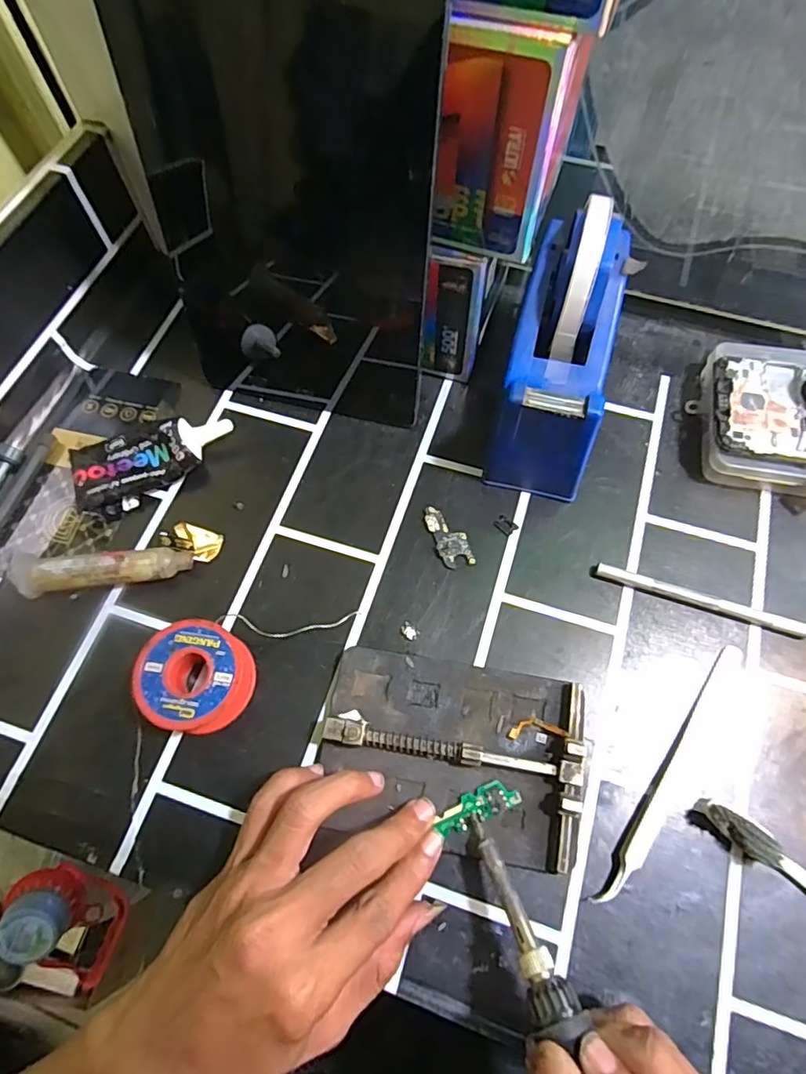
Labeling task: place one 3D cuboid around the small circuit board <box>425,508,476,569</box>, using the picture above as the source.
[{"bbox_3d":[0.027,-0.001,0.337,0.019,0.004,0.043,-20,67,-8],"label":"small circuit board"}]

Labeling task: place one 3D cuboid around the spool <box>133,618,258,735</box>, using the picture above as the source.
[{"bbox_3d":[-0.108,0.073,0.293,0.052,0.028,0.052,0,66,1],"label":"spool"}]

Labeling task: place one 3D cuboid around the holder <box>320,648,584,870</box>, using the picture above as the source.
[{"bbox_3d":[0.024,0.106,0.280,0.126,0.021,0.086,9,66,5],"label":"holder"}]

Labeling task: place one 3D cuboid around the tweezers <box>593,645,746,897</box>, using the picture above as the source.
[{"bbox_3d":[0.138,0.115,0.282,0.011,0.005,0.145,33,70,15],"label":"tweezers"}]

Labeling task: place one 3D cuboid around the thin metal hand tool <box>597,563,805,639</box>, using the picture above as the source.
[{"bbox_3d":[0.179,0.039,0.315,0.138,0.008,0.010,17,67,8],"label":"thin metal hand tool"}]

